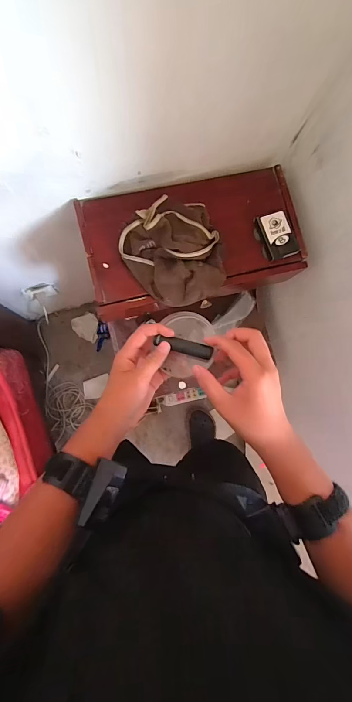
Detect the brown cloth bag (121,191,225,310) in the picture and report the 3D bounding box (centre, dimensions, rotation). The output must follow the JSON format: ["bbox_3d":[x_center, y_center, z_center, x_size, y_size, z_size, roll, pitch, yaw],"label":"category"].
[{"bbox_3d":[0.001,-0.184,0.592,0.176,0.060,0.198,-29,87,-8],"label":"brown cloth bag"}]

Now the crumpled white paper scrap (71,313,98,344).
[{"bbox_3d":[-0.340,-0.082,1.271,0.094,0.027,0.106,-18,86,-8],"label":"crumpled white paper scrap"}]

